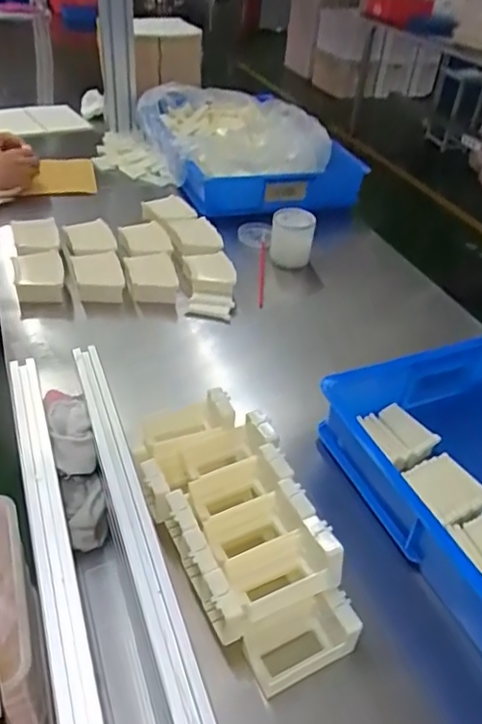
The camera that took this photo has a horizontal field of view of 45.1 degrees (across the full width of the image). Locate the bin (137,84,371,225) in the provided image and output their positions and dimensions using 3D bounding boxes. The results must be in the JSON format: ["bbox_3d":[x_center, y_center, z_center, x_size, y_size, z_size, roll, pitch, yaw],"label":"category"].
[{"bbox_3d":[-0.019,-0.568,1.462,0.372,0.172,0.647,-13,43,-22],"label":"bin"}]

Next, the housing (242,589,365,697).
[{"bbox_3d":[0.057,0.263,0.549,0.099,0.061,0.056,-14,44,-23],"label":"housing"}]

